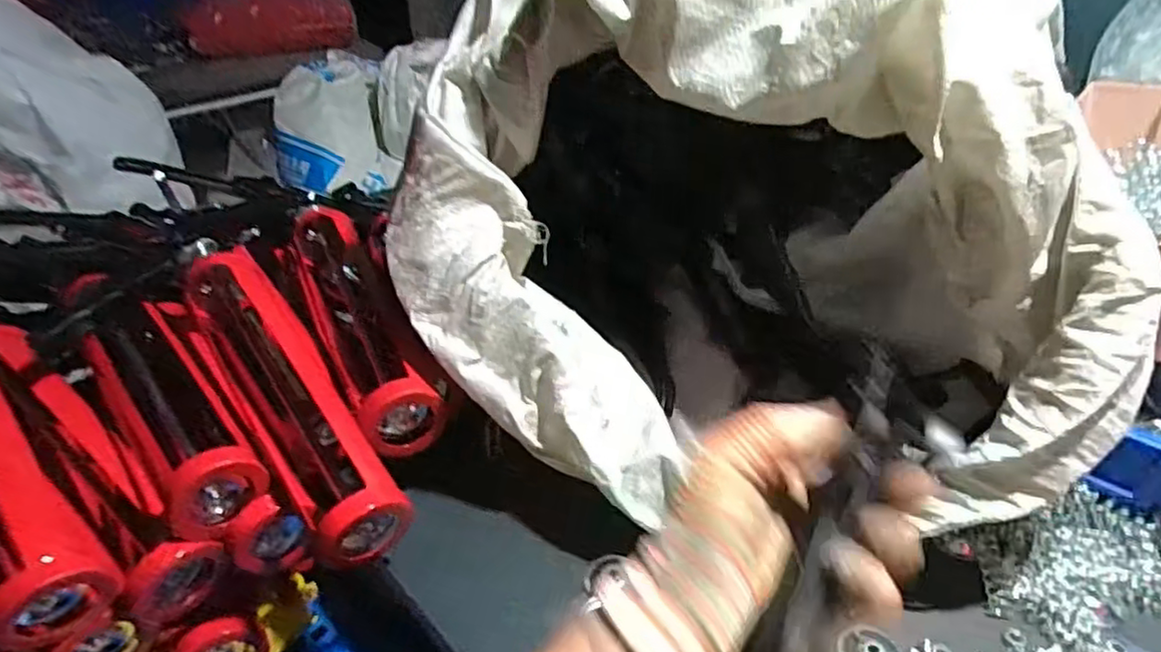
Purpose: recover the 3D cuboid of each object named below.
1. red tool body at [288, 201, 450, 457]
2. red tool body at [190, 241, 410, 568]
[{"bbox_3d":[-0.173,-0.012,0.511,0.053,0.057,0.287,-18,36,-22],"label":"red tool body"},{"bbox_3d":[-0.195,0.035,0.447,0.054,0.087,0.267,-24,39,-30],"label":"red tool body"}]

